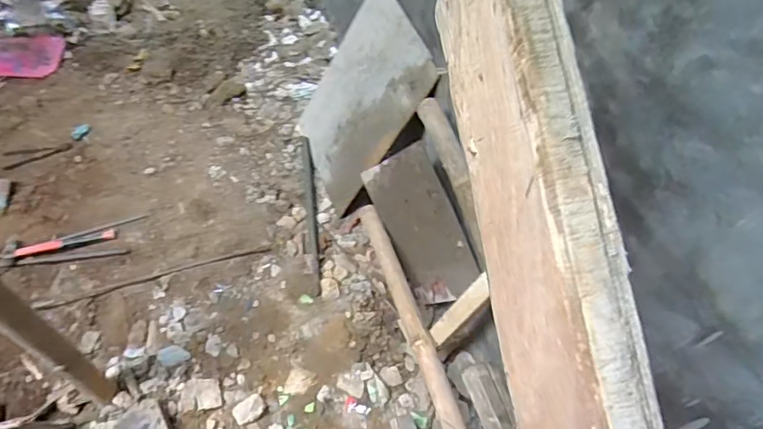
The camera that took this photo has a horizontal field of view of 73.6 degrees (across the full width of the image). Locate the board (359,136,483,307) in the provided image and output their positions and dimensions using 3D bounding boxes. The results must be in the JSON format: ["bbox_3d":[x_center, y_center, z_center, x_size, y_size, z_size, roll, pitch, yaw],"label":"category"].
[{"bbox_3d":[0.118,0.041,1.521,0.016,0.267,0.454,-27,92,-44],"label":"board"}]

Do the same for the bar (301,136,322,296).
[{"bbox_3d":[-0.249,-0.026,1.796,0.040,0.020,0.655,-3,54,-8],"label":"bar"}]

